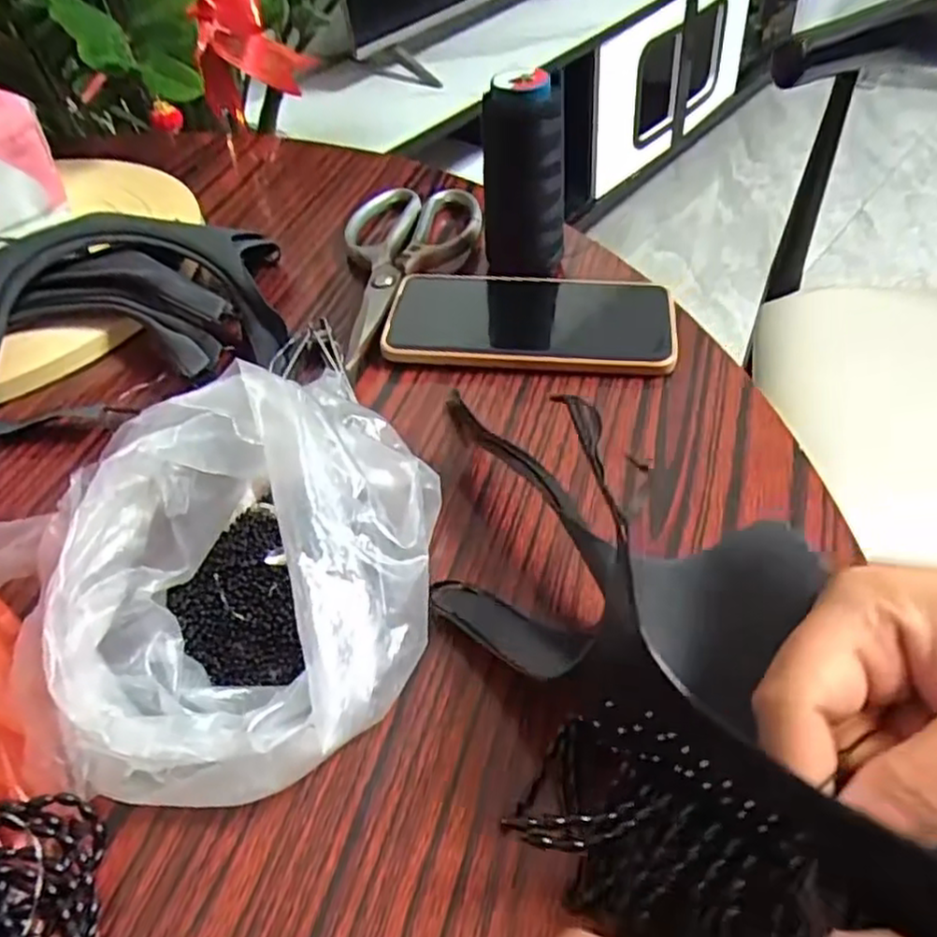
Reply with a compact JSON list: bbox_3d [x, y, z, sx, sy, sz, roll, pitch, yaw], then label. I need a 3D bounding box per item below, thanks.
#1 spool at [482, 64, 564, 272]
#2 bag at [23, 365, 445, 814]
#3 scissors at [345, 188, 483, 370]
[{"bbox_3d":[0.033,-0.166,0.415,0.046,0.115,0.035,1,47,9],"label":"spool"},{"bbox_3d":[-0.075,0.020,0.281,0.119,0.079,0.194,-2,46,4],"label":"bag"},{"bbox_3d":[-0.041,-0.133,0.456,0.089,0.015,0.202,-2,47,6],"label":"scissors"}]

